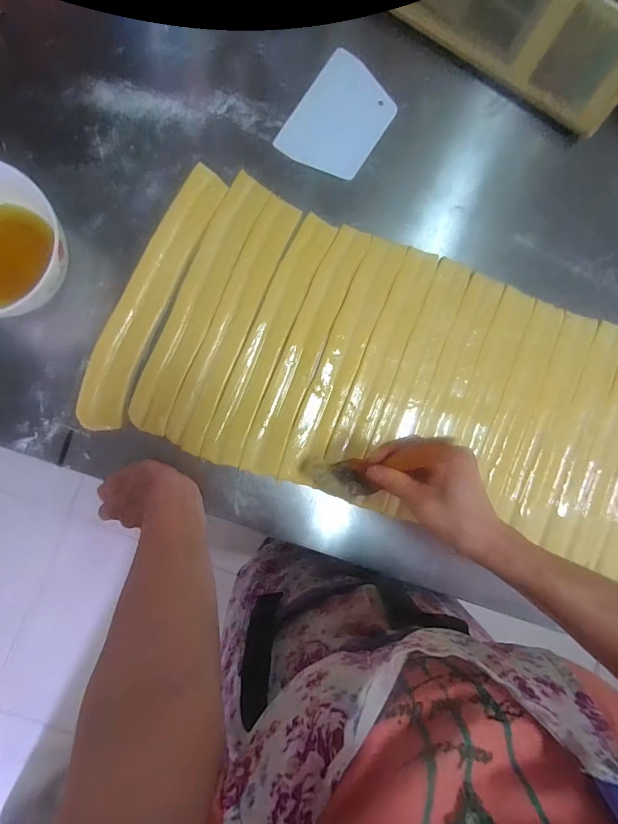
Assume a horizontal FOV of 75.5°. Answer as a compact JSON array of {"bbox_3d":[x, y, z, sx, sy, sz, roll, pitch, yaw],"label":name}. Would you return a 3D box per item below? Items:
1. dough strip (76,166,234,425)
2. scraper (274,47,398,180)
[{"bbox_3d":[-0.181,-0.133,0.458,0.059,0.005,0.319,26,86,-4],"label":"dough strip"},{"bbox_3d":[0.037,-0.356,0.489,0.101,0.006,0.146,33,87,-6],"label":"scraper"}]

